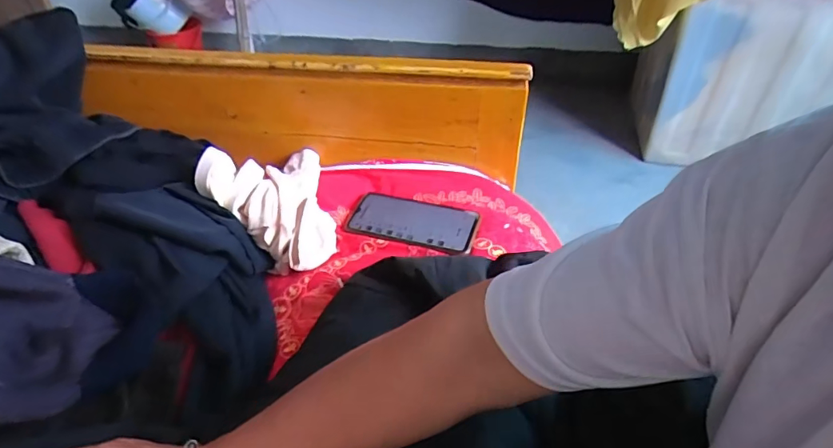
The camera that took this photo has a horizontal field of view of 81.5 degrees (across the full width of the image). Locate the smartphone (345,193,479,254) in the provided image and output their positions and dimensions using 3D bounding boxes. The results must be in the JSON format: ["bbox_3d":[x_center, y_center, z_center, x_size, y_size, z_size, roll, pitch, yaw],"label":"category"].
[{"bbox_3d":[-0.006,-0.005,0.622,0.161,0.010,0.077,12,41,14],"label":"smartphone"}]

